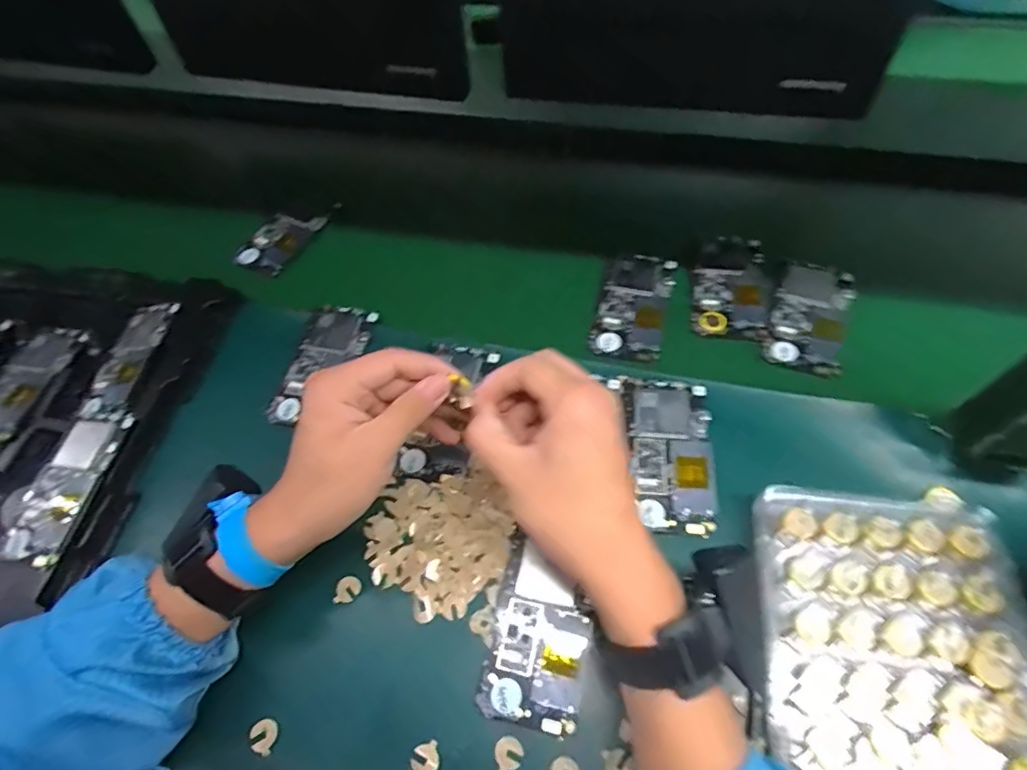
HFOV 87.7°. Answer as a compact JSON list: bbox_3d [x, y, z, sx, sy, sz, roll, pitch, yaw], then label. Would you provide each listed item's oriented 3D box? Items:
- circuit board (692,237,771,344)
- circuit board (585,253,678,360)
[{"bbox_3d":[0.205,-0.096,0.503,0.063,0.013,0.118,8,60,9],"label":"circuit board"},{"bbox_3d":[0.113,-0.078,0.500,0.062,0.008,0.122,13,61,12],"label":"circuit board"}]

